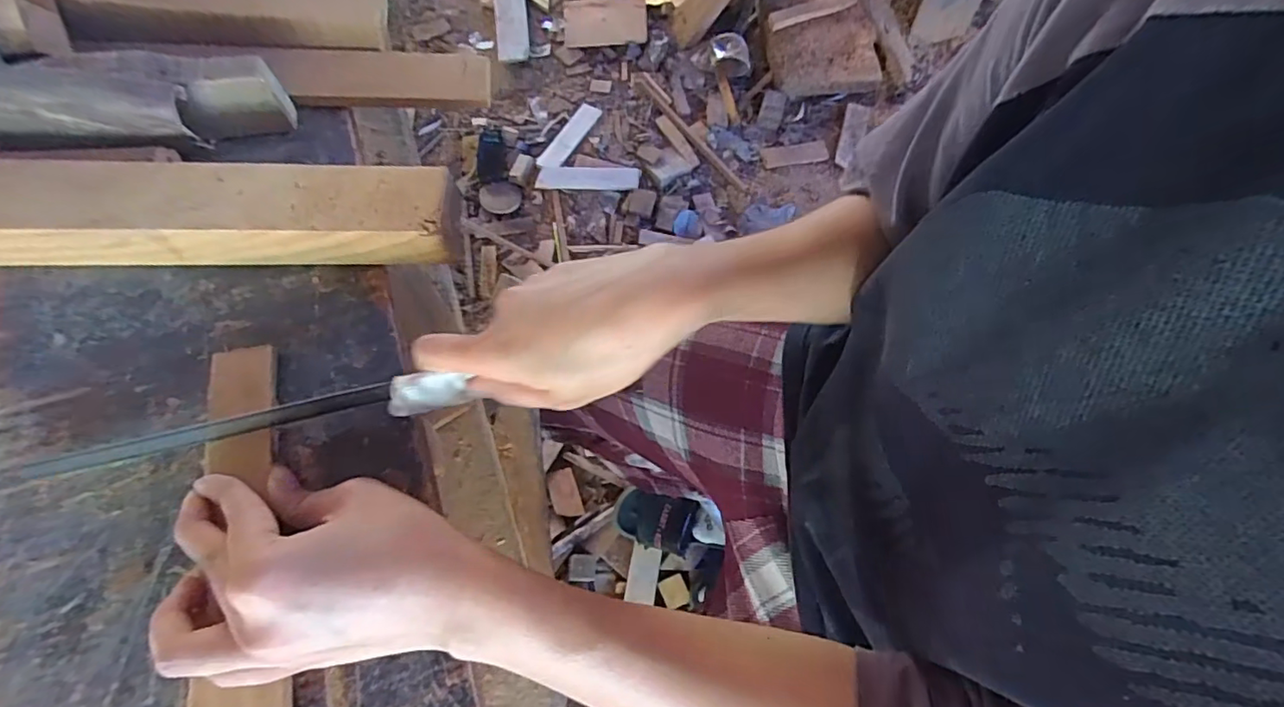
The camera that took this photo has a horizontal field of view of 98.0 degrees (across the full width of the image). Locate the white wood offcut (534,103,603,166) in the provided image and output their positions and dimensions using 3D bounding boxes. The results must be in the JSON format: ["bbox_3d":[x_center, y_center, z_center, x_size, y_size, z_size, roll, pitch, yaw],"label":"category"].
[{"bbox_3d":[-0.157,-0.476,1.212,0.053,0.010,0.198,30,73,10],"label":"white wood offcut"}]

